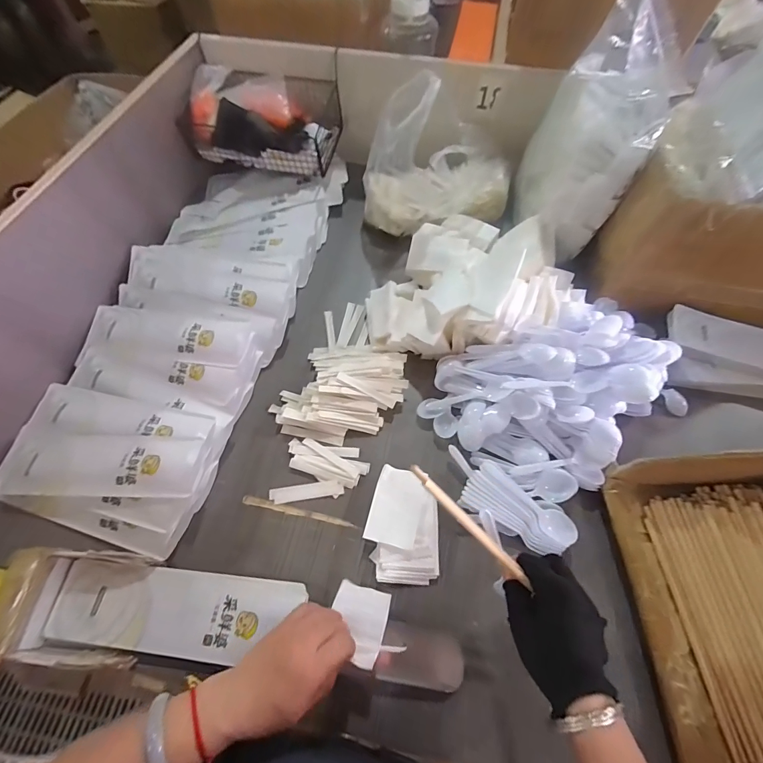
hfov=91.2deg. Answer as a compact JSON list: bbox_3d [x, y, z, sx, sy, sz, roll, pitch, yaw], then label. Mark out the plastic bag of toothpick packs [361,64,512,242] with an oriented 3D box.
[{"bbox_3d":[0.109,-0.372,0.645,0.266,0.245,0.105,-15,64,-7],"label":"plastic bag of toothpick packs"}]

